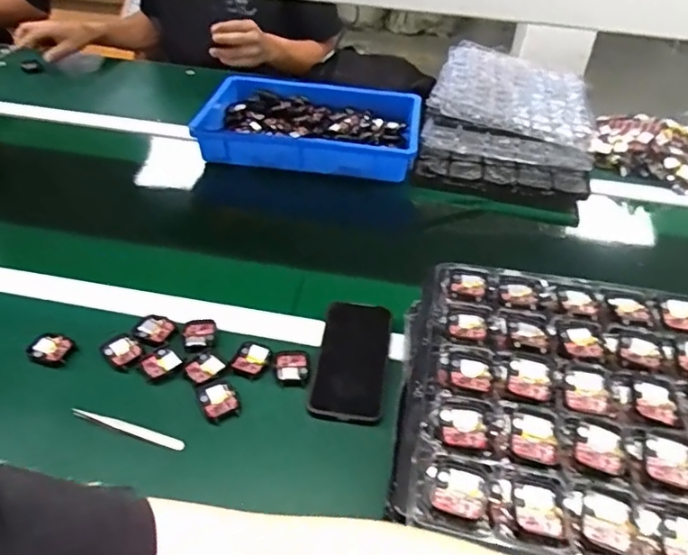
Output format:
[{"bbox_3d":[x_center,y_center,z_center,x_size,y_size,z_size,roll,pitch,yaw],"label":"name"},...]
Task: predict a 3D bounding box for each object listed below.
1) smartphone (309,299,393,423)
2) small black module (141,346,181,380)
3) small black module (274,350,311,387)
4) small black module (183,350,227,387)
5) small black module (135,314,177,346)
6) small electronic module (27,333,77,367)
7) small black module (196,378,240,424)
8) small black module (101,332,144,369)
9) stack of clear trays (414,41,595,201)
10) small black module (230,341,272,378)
[{"bbox_3d":[0.012,0.088,0.654,0.079,0.012,0.166,7,41,4],"label":"smartphone"},{"bbox_3d":[-0.202,0.095,0.642,0.038,0.007,0.037,-29,50,-31],"label":"small black module"},{"bbox_3d":[-0.058,0.100,0.644,0.038,0.006,0.046,-4,41,-8],"label":"small black module"},{"bbox_3d":[-0.154,0.098,0.636,0.037,0.005,0.040,29,47,27],"label":"small black module"},{"bbox_3d":[-0.221,0.061,0.676,0.045,0.005,0.043,16,42,15],"label":"small black module"},{"bbox_3d":[-0.323,0.080,0.645,0.045,0.012,0.039,16,42,14],"label":"small electronic module"},{"bbox_3d":[-0.132,0.128,0.607,0.035,0.008,0.047,-19,45,-23],"label":"small black module"},{"bbox_3d":[-0.251,0.081,0.652,0.042,0.013,0.037,34,50,31],"label":"small black module"},{"bbox_3d":[0.297,-0.299,1.049,0.288,0.100,0.366,9,41,7],"label":"stack of clear trays"},{"bbox_3d":[-0.102,0.090,0.648,0.037,0.006,0.044,16,42,15],"label":"small black module"}]

